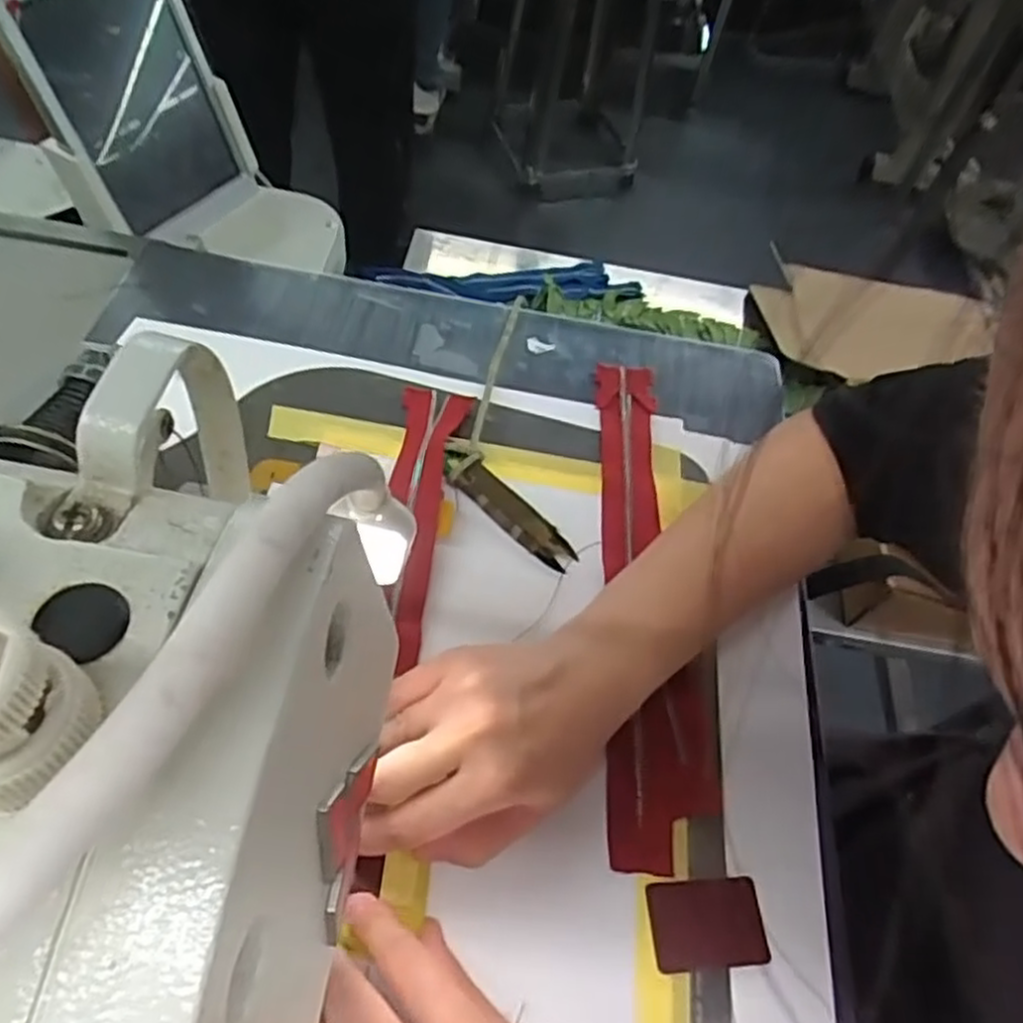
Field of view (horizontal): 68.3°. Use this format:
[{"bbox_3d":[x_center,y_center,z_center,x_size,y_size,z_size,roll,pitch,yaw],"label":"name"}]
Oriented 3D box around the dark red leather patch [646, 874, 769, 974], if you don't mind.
[{"bbox_3d":[0.087,0.183,0.336,0.051,0.004,0.035,0,56,-9],"label":"dark red leather patch"}]

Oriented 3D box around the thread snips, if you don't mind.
[{"bbox_3d":[-0.003,-0.003,0.439,0.095,0.014,0.024,41,60,18],"label":"thread snips"}]

